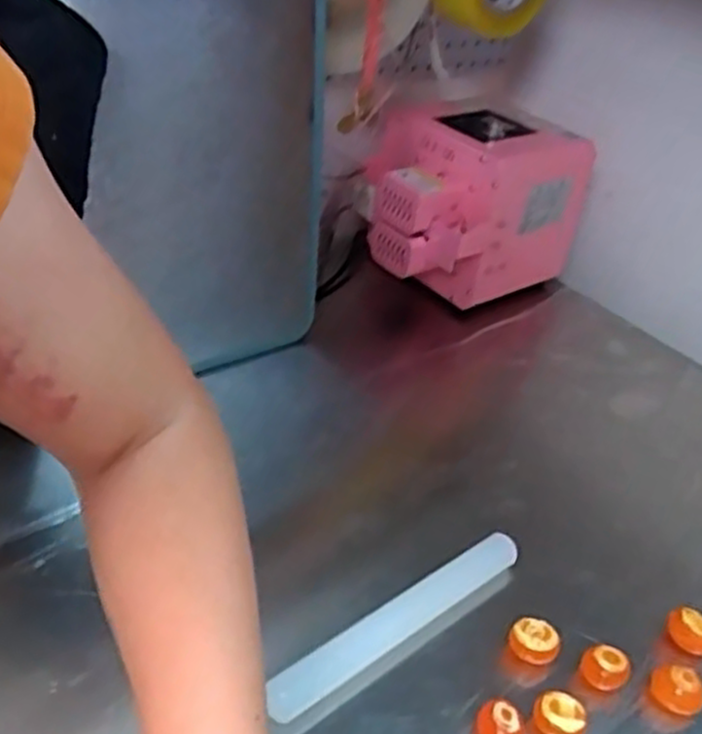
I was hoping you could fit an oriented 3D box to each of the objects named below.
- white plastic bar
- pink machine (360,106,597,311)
[{"bbox_3d":[0.034,0.170,0.520,0.212,0.023,0.022,-21,46,-35],"label":"white plastic bar"},{"bbox_3d":[0.123,-0.168,0.860,0.190,0.191,0.194,35,43,31],"label":"pink machine"}]

